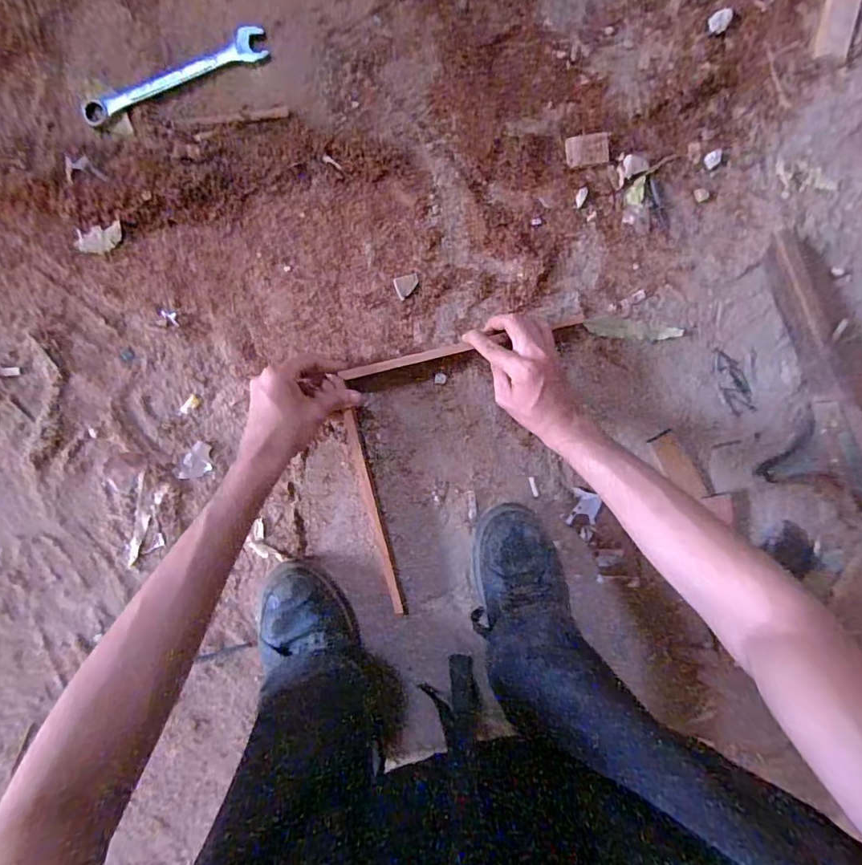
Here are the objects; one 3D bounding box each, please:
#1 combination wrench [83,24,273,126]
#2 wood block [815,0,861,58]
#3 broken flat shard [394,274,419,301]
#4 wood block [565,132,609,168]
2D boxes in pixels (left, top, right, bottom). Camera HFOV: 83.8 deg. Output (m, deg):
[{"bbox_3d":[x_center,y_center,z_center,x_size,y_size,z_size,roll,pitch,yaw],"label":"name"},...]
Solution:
[{"bbox_3d":[-0.261,-0.365,0.492,0.196,0.007,0.034,-26,99,-3],"label":"combination wrench"},{"bbox_3d":[0.477,-0.492,0.558,0.041,0.009,0.102,9,96,-8],"label":"wood block"},{"bbox_3d":[-0.026,-0.167,0.548,0.027,0.005,0.024,-18,99,-4],"label":"broken flat shard"},{"bbox_3d":[0.178,-0.320,0.543,0.048,0.011,0.030,-9,98,-5],"label":"wood block"}]

